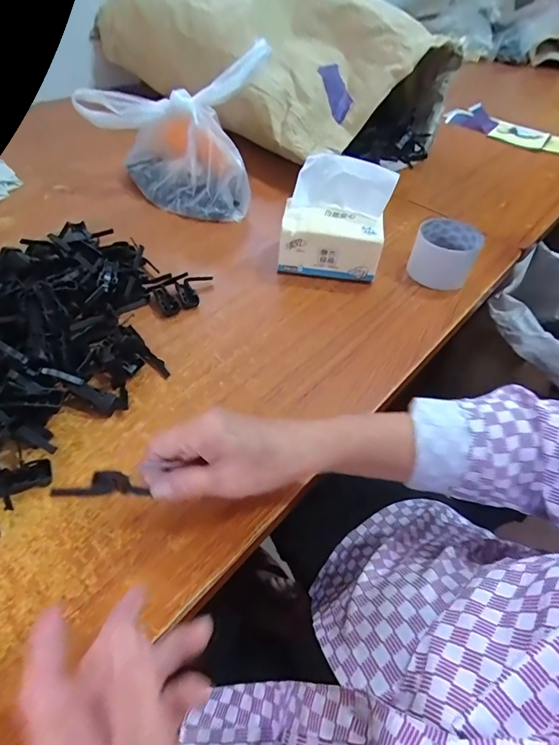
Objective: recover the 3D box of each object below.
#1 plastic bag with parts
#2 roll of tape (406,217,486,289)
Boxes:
[{"bbox_3d":[-0.158,-0.376,0.638,0.261,0.176,0.161,19,51,10],"label":"plastic bag with parts"},{"bbox_3d":[0.229,-0.165,0.574,0.082,0.065,0.084,3,50,-3],"label":"roll of tape"}]

